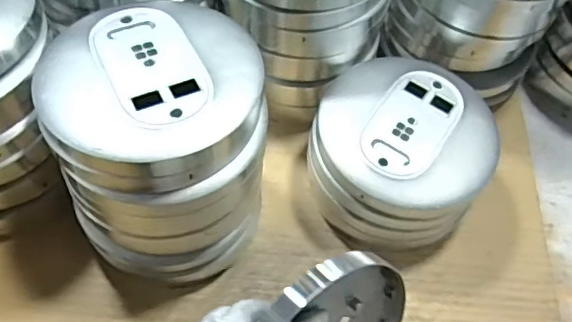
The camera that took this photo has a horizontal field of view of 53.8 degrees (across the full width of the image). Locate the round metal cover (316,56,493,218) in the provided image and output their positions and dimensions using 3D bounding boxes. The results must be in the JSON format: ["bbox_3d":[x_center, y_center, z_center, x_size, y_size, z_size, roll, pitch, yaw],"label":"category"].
[{"bbox_3d":[0.088,-0.021,0.424,0.128,0.021,0.129,2,60,-3],"label":"round metal cover"}]

